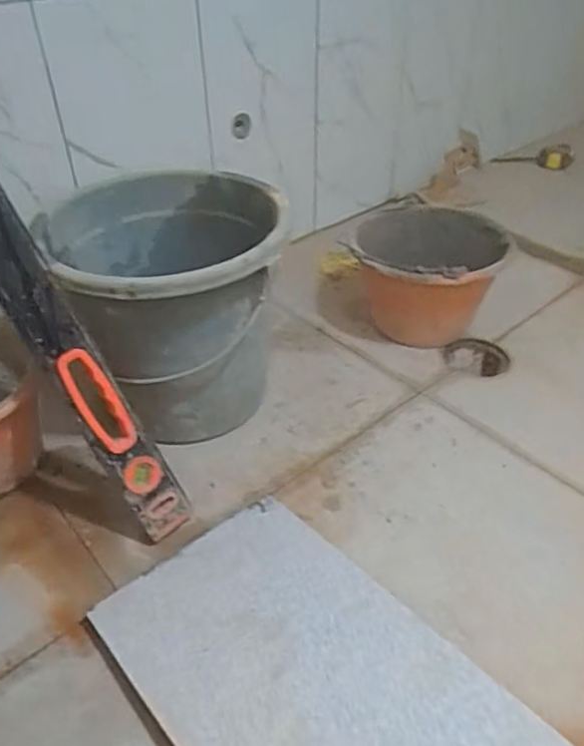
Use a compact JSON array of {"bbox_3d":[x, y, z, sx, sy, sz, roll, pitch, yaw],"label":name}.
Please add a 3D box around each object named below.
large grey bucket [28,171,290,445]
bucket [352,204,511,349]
[{"bbox_3d":[-0.146,-0.081,0.812,0.284,0.288,0.308,-1,40,1],"label":"large grey bucket"},{"bbox_3d":[0.220,-0.149,0.977,0.241,0.166,0.212,5,40,9],"label":"bucket"}]

